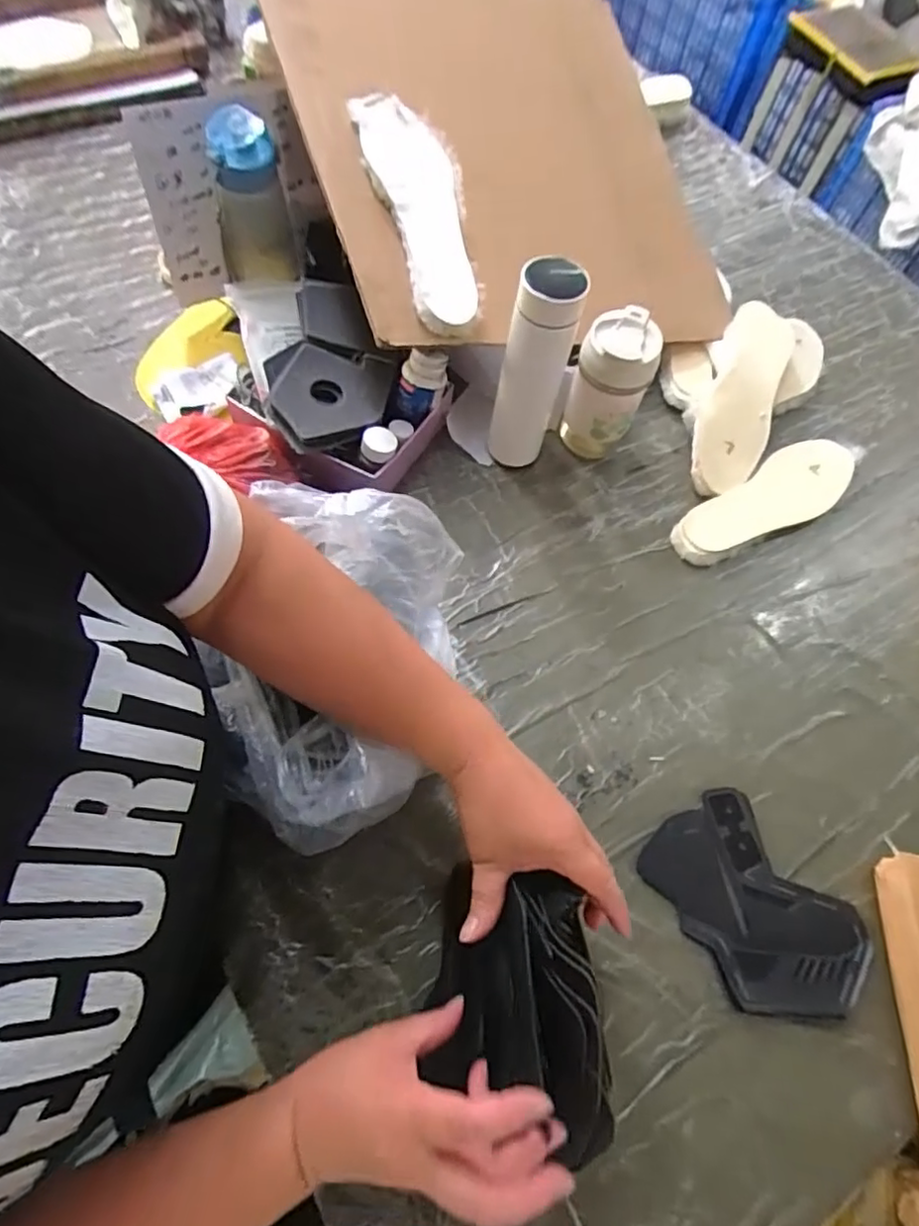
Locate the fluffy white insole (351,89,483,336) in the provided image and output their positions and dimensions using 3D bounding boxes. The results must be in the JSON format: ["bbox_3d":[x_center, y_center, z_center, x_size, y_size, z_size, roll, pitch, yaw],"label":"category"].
[{"bbox_3d":[-0.036,-0.409,0.627,0.086,0.023,0.252,-16,88,-11],"label":"fluffy white insole"}]

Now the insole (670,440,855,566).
[{"bbox_3d":[0.366,-0.131,0.735,0.261,0.024,0.082,-30,71,-17],"label":"insole"}]

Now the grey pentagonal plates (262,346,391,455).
[{"bbox_3d":[-0.138,-0.232,0.668,0.137,0.038,0.128,-8,66,-8],"label":"grey pentagonal plates"}]

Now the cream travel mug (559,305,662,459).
[{"bbox_3d":[0.168,-0.256,0.715,0.082,0.160,0.083,14,65,2],"label":"cream travel mug"}]

